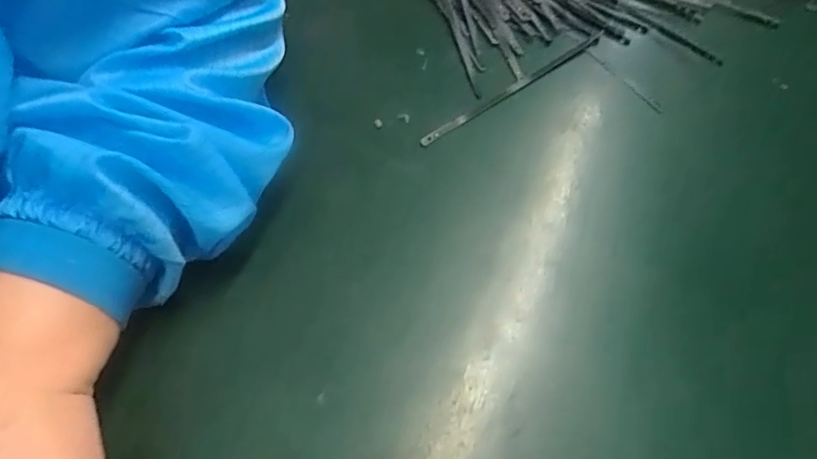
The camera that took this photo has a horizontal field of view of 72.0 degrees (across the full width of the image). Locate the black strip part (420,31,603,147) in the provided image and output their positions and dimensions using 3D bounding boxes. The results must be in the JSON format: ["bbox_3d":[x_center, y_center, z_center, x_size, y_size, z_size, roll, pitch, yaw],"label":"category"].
[{"bbox_3d":[0.058,-0.078,0.306,0.127,0.005,0.006,-31,67,-17],"label":"black strip part"}]

